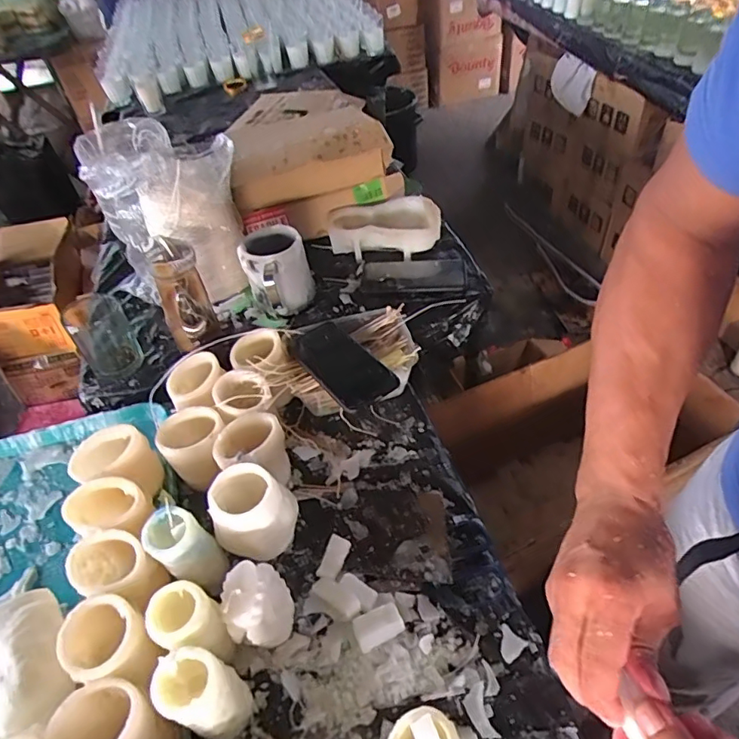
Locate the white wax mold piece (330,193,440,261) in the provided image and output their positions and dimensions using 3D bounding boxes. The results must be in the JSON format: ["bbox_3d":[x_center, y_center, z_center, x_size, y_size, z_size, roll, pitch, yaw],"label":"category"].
[{"bbox_3d":[0.024,-0.227,0.843,0.170,0.052,0.126,-18,47,-10],"label":"white wax mold piece"}]

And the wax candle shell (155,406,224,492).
[{"bbox_3d":[-0.201,0.094,0.611,0.070,0.077,0.059,-14,47,-7],"label":"wax candle shell"}]

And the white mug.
[{"bbox_3d":[-0.131,-0.138,0.743,0.086,0.101,0.113,-16,47,-9],"label":"white mug"}]

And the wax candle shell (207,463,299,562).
[{"bbox_3d":[-0.115,0.147,0.530,0.079,0.091,0.061,-7,46,0],"label":"wax candle shell"}]

